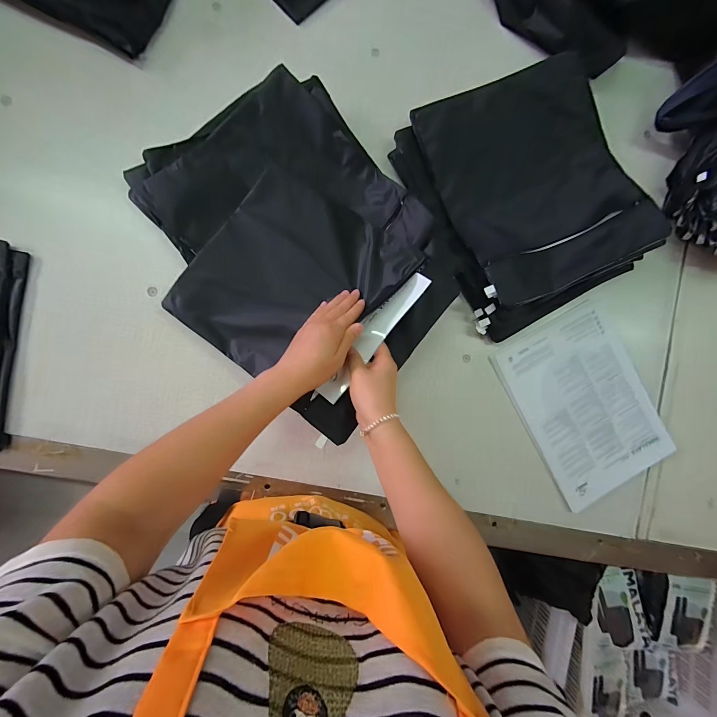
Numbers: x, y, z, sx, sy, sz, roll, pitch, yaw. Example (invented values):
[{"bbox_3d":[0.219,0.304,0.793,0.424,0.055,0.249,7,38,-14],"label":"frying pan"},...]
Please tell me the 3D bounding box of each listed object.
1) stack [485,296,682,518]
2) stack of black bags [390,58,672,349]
[{"bbox_3d":[0.373,0.075,0.531,0.210,0.008,0.287,-28,92,-5],"label":"stack"},{"bbox_3d":[0.264,-0.258,0.498,0.335,0.064,0.367,-28,92,-5],"label":"stack of black bags"}]

